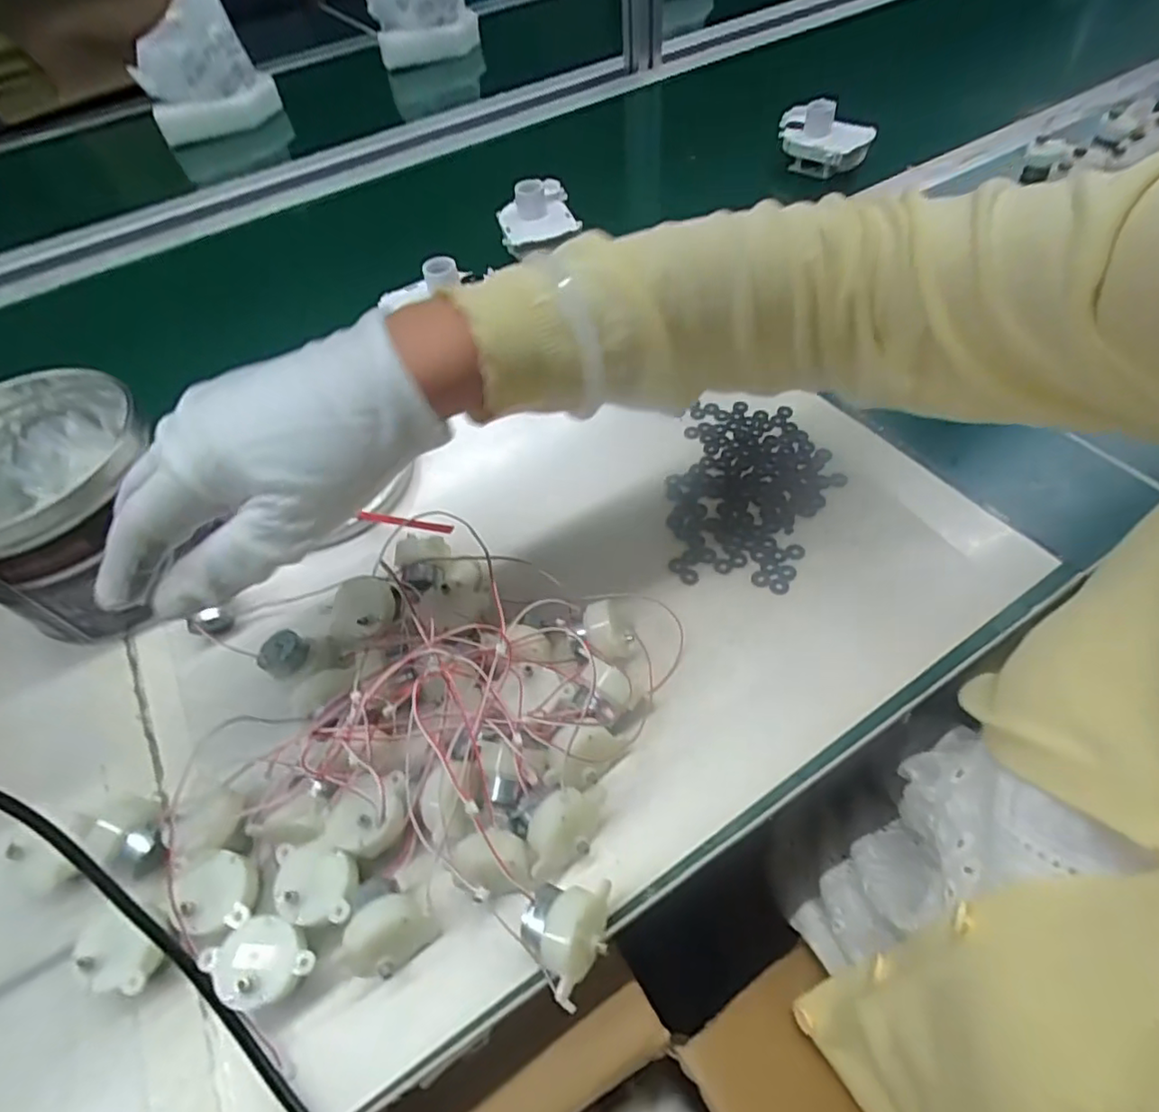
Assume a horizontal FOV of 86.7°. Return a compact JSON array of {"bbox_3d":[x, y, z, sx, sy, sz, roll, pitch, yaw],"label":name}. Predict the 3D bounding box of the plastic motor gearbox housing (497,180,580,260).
[{"bbox_3d":[-0.039,-0.318,0.570,0.070,0.038,0.080,-12,55,-3],"label":"plastic motor gearbox housing"}]

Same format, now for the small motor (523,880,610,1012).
[{"bbox_3d":[-0.006,0.159,0.255,0.034,0.022,0.042,3,56,7],"label":"small motor"}]

